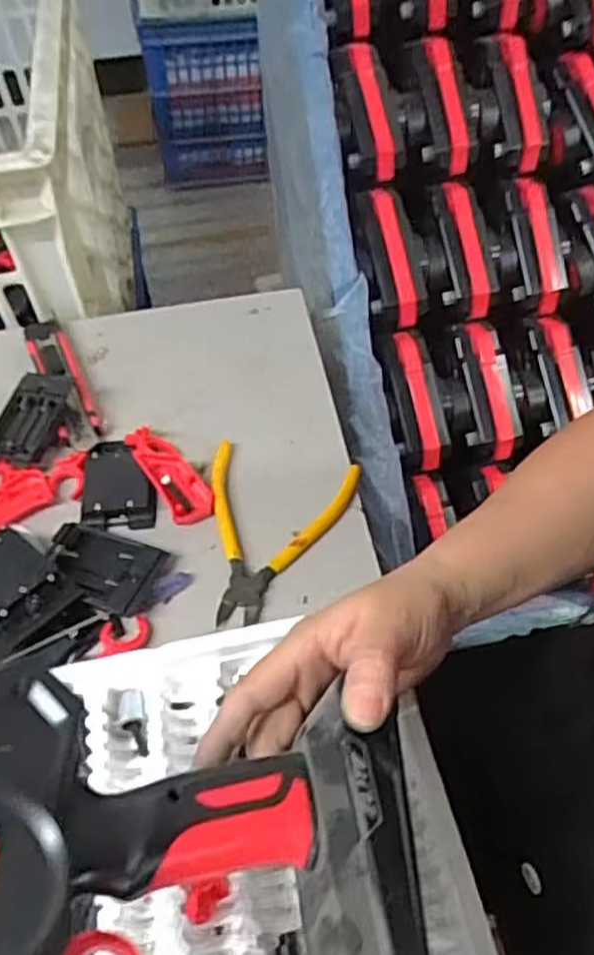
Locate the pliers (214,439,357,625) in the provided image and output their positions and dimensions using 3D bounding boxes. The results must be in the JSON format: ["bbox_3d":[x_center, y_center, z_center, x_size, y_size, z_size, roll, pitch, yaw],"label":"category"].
[{"bbox_3d":[-0.024,0.038,0.497,0.103,0.019,0.130,12,54,12],"label":"pliers"}]

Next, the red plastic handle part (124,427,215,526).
[{"bbox_3d":[-0.096,-0.007,0.529,0.032,0.022,0.097,-29,57,-18],"label":"red plastic handle part"}]

